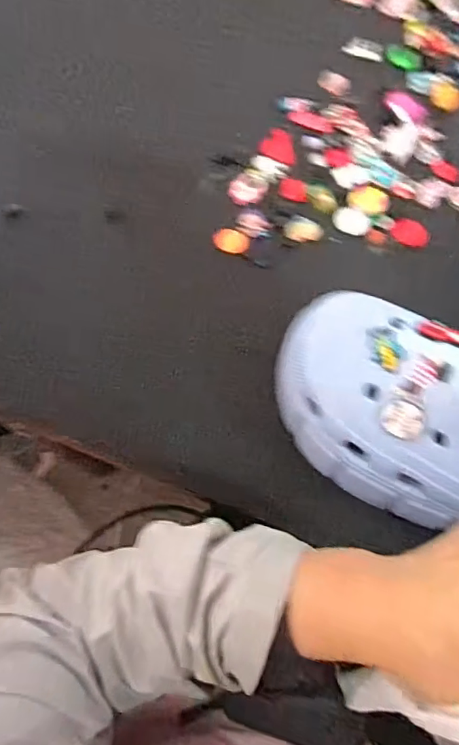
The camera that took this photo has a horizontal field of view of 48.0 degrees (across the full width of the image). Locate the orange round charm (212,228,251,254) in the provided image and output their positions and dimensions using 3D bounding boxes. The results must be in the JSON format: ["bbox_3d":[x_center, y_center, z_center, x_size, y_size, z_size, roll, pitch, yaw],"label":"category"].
[{"bbox_3d":[0.002,-0.114,0.445,0.031,0.009,0.019,7,70,5],"label":"orange round charm"}]

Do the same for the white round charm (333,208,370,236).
[{"bbox_3d":[0.106,-0.132,0.449,0.032,0.005,0.023,20,71,9],"label":"white round charm"}]

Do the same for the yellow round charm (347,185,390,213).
[{"bbox_3d":[0.123,-0.153,0.452,0.032,0.005,0.029,38,75,15],"label":"yellow round charm"}]

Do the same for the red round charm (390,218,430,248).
[{"bbox_3d":[0.155,-0.119,0.440,0.032,0.005,0.026,29,73,12],"label":"red round charm"}]

